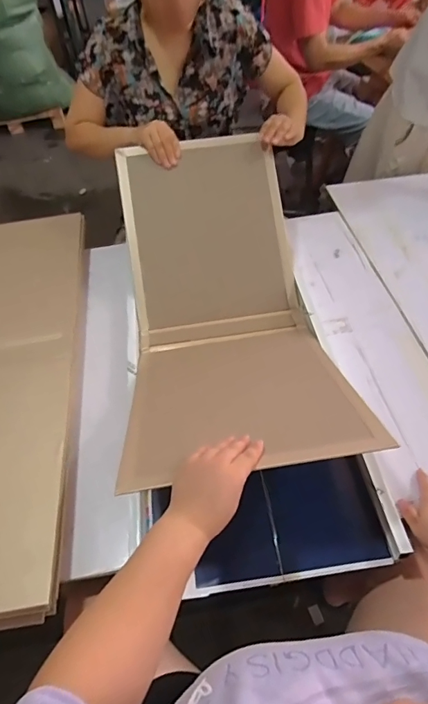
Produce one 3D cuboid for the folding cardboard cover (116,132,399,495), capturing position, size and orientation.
[{"bbox_3d":[0.012,-0.096,0.839,0.361,0.252,0.757,-9,49,-3],"label":"folding cardboard cover"}]

